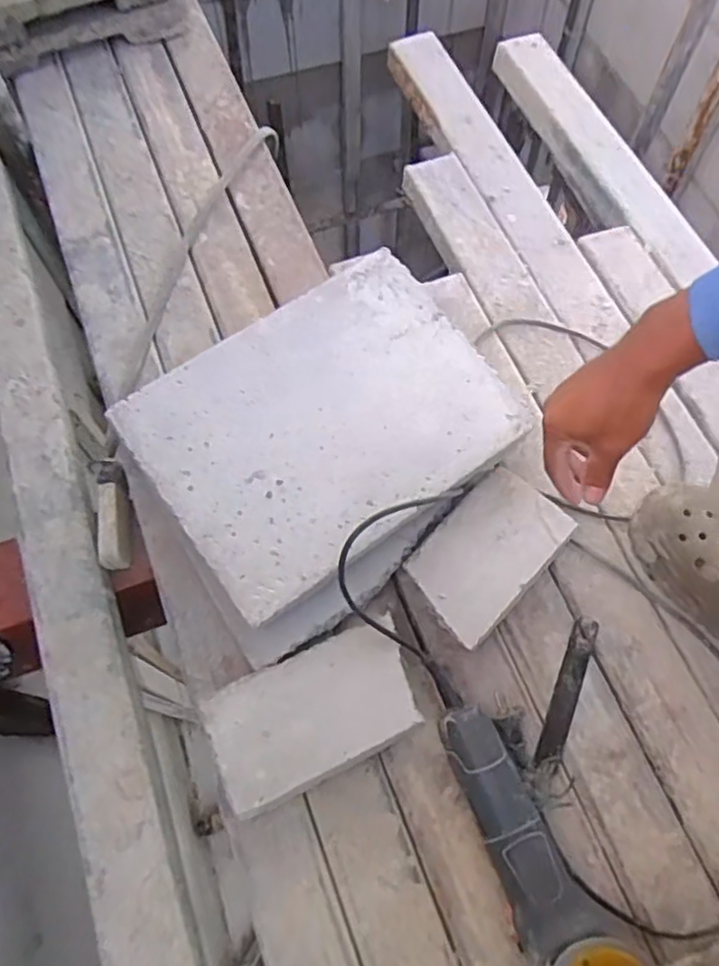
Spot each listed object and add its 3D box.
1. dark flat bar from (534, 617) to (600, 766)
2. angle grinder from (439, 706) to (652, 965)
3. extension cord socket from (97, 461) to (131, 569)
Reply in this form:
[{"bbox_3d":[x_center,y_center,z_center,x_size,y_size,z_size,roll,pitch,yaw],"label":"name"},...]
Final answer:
[{"bbox_3d":[0.208,0.205,0.659,0.025,0.011,0.151,23,69,9],"label":"dark flat bar"},{"bbox_3d":[0.143,0.310,0.567,0.101,0.088,0.244,-22,69,-9],"label":"angle grinder"},{"bbox_3d":[-0.268,0.035,0.727,0.027,0.032,0.113,-5,81,-2],"label":"extension cord socket"}]

